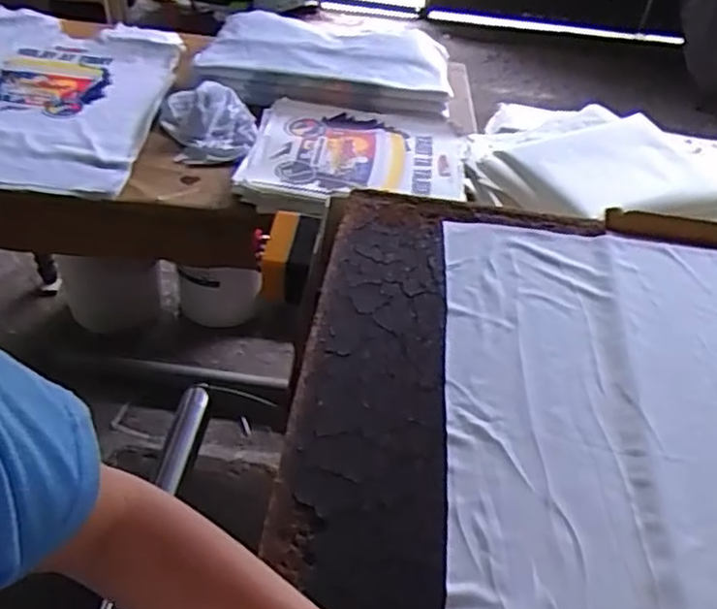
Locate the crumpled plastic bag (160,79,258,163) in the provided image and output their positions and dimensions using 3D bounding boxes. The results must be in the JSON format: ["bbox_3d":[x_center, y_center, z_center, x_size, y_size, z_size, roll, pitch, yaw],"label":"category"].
[{"bbox_3d":[-0.298,-0.369,1.421,0.183,0.063,0.232,-8,44,-14],"label":"crumpled plastic bag"}]

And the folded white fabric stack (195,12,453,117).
[{"bbox_3d":[-0.062,-0.579,1.657,0.570,0.075,0.403,9,43,4],"label":"folded white fabric stack"}]

